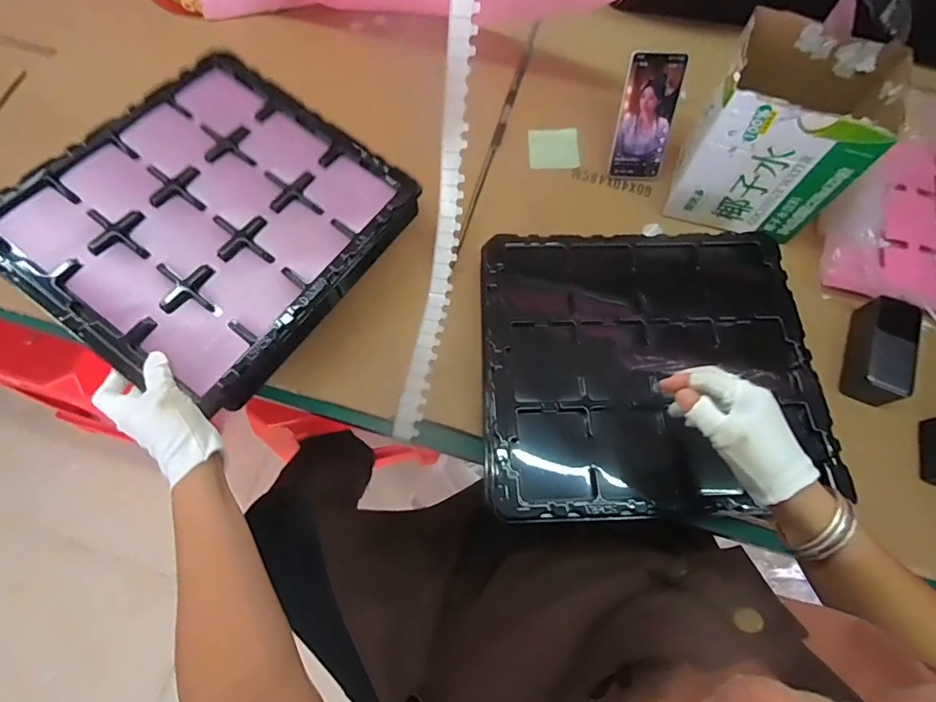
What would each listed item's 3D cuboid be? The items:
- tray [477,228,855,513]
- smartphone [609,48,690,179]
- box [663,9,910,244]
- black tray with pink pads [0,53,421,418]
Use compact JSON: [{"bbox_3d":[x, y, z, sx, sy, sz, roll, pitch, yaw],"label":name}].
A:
[{"bbox_3d":[0.207,0.022,0.585,0.370,0.079,0.331,-1,70,-2],"label":"tray"},{"bbox_3d":[0.253,-0.330,0.685,0.077,0.162,0.011,0,36,-2],"label":"smartphone"},{"bbox_3d":[0.398,-0.279,0.628,0.188,0.196,0.152,19,70,6],"label":"box"},{"bbox_3d":[-0.292,-0.152,0.555,0.347,0.042,0.355,35,73,11],"label":"black tray with pink pads"}]

